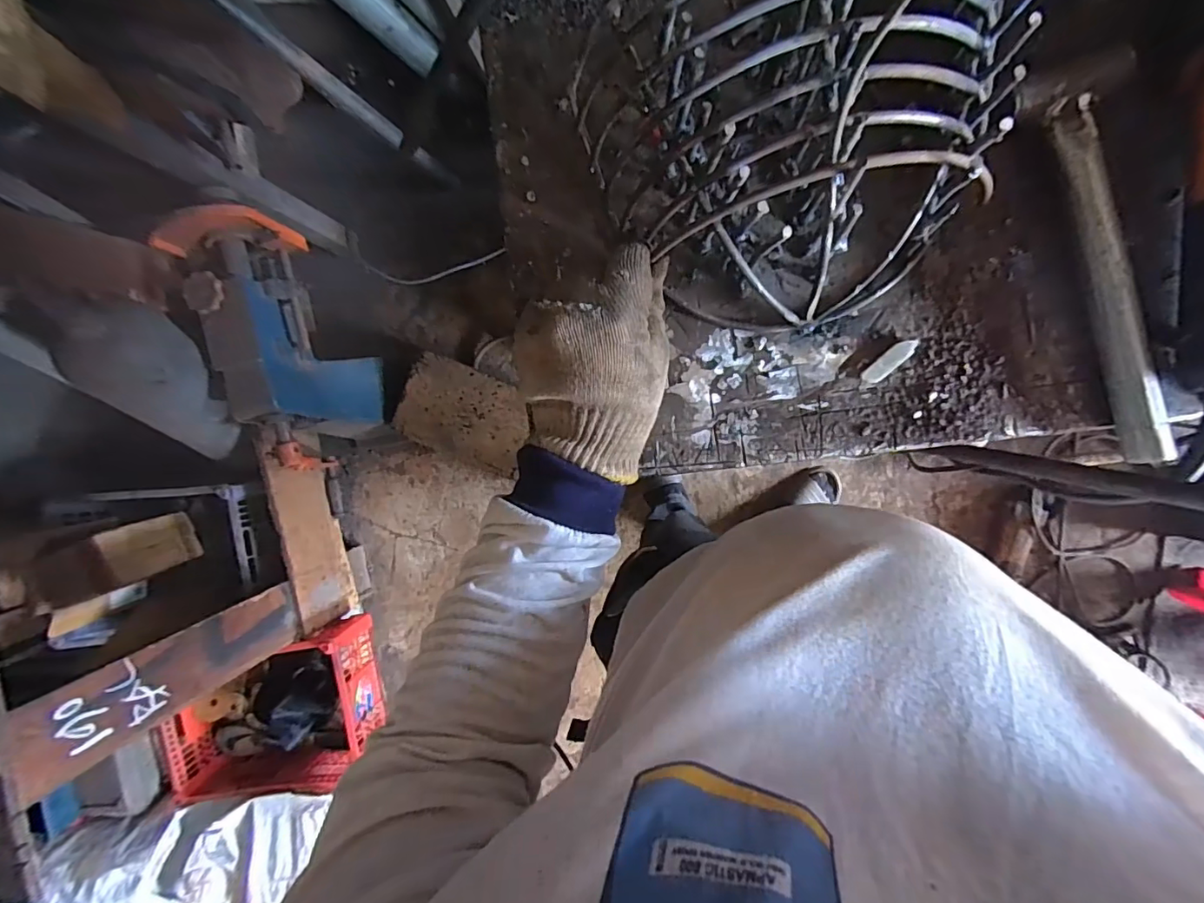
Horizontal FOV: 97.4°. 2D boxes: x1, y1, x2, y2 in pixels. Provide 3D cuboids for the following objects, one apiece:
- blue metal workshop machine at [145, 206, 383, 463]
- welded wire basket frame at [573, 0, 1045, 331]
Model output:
[{"bbox_3d":[-0.630,-0.201,1.052,0.178,0.347,0.451,-4,95,7],"label":"blue metal workshop machine"},{"bbox_3d":[0.104,-0.168,0.299,0.206,0.113,0.183,-17,93,8],"label":"welded wire basket frame"}]

